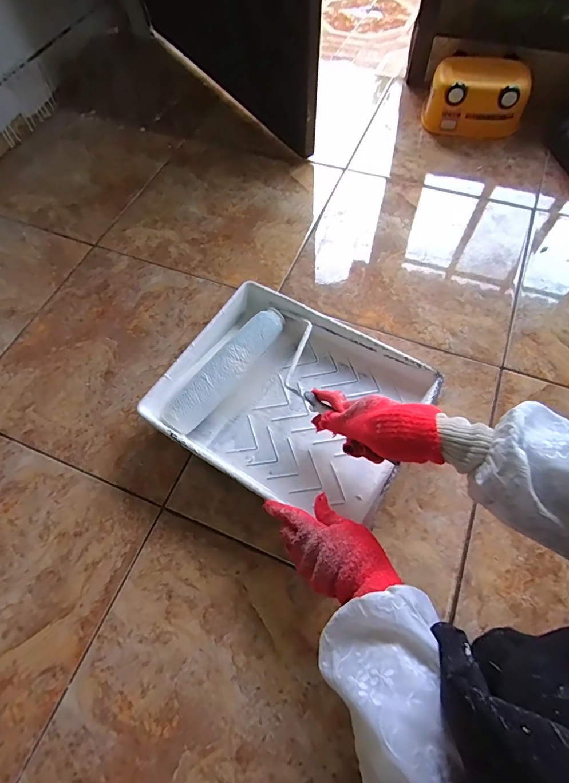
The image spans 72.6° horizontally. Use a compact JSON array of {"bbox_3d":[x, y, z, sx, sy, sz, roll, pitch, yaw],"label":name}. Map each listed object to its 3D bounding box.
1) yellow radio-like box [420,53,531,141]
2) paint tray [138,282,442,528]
[{"bbox_3d":[0.430,-0.663,0.878,0.201,0.105,0.107,6,64,5],"label":"yellow radio-like box"},{"bbox_3d":[0.009,0.017,0.576,0.345,0.068,0.278,30,67,18],"label":"paint tray"}]

